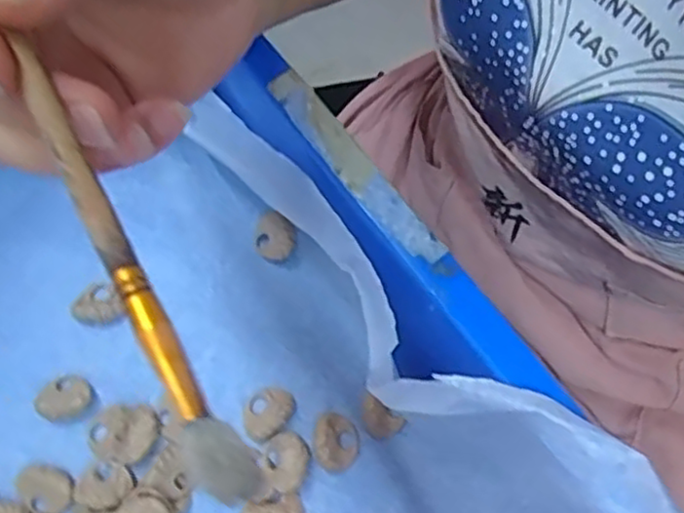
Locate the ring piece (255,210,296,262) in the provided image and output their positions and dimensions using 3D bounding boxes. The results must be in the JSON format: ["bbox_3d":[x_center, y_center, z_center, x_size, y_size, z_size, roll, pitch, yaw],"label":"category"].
[{"bbox_3d":[-0.031,-0.009,0.320,0.018,0.006,0.022,8,67,5],"label":"ring piece"}]

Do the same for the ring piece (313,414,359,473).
[{"bbox_3d":[-0.003,0.077,0.287,0.018,0.006,0.024,-7,67,-2],"label":"ring piece"}]

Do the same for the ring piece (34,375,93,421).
[{"bbox_3d":[-0.119,0.060,0.294,0.022,0.007,0.019,-37,71,-14],"label":"ring piece"}]

